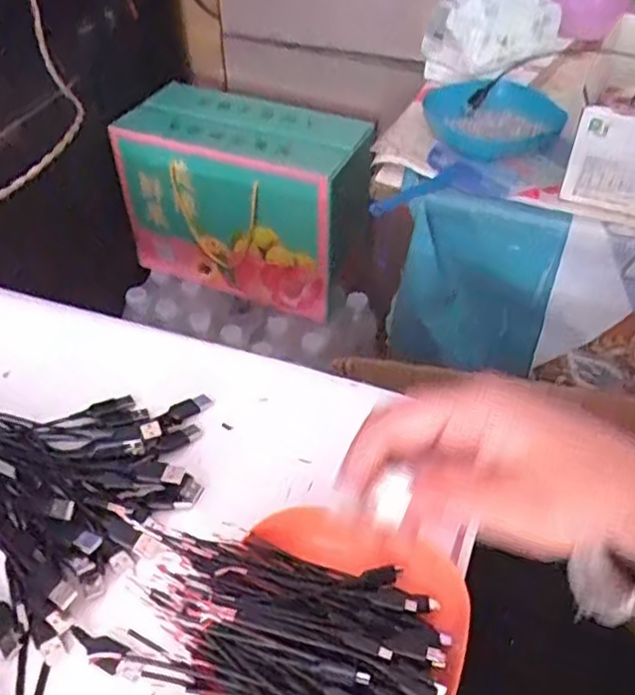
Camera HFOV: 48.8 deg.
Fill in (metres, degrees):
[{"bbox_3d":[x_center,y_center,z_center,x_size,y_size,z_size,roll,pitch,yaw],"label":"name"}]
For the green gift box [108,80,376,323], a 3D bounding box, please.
[{"bbox_3d":[-0.106,-0.197,0.981,0.320,0.234,0.113,19,49,18],"label":"green gift box"}]

